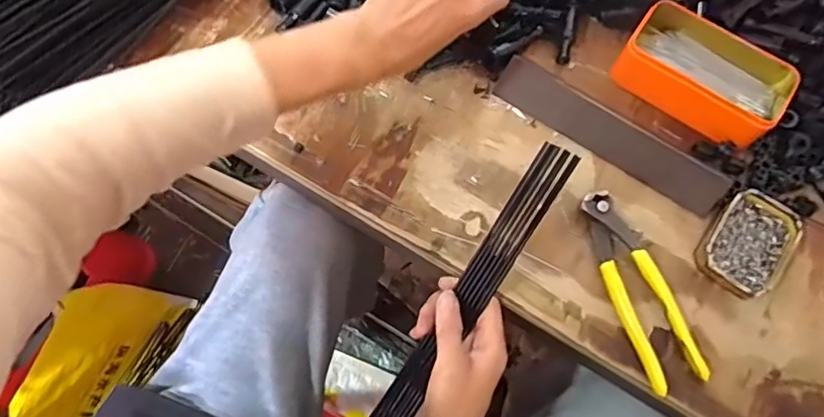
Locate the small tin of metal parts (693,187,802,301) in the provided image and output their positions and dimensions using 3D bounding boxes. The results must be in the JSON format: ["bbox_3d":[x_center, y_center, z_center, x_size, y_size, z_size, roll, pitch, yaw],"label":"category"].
[{"bbox_3d":[0.286,0.030,0.456,0.060,0.018,0.086,37,72,10],"label":"small tin of metal parts"}]

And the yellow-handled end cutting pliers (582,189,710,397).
[{"bbox_3d":[0.185,0.061,0.440,0.045,0.019,0.163,-14,71,-8],"label":"yellow-handled end cutting pliers"}]

